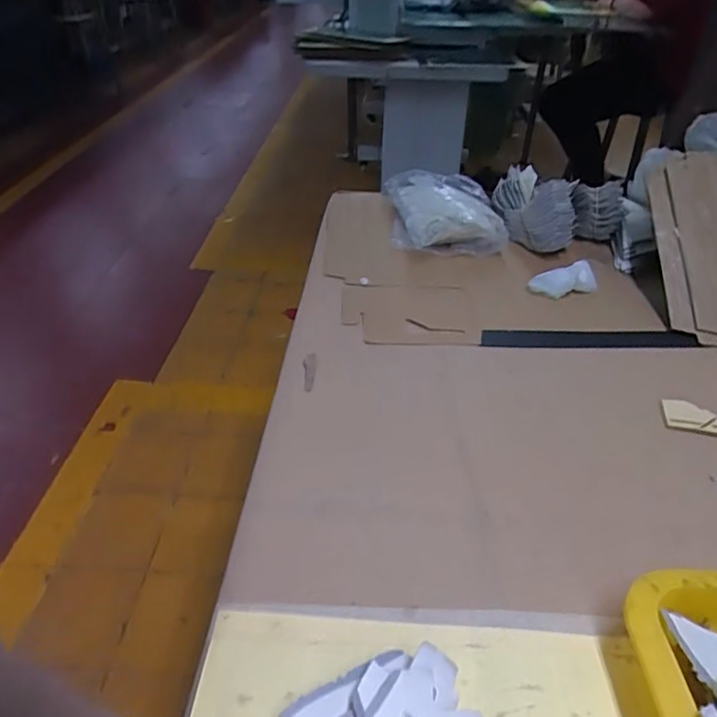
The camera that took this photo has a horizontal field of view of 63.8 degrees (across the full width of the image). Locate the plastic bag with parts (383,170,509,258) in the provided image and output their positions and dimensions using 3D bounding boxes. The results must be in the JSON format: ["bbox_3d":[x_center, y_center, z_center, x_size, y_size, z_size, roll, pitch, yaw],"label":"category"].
[{"bbox_3d":[0.114,-0.194,0.769,0.149,0.051,0.163,1,38,1],"label":"plastic bag with parts"}]

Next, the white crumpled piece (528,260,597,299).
[{"bbox_3d":[0.235,-0.090,0.661,0.075,0.028,0.028,-6,38,-7],"label":"white crumpled piece"}]

